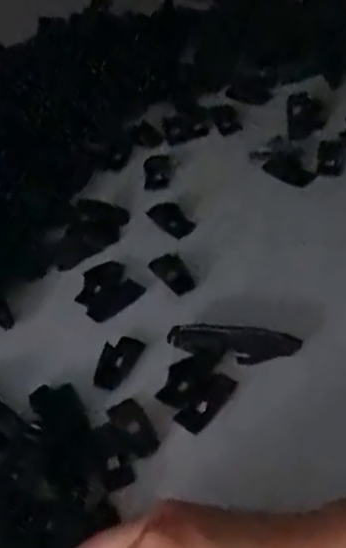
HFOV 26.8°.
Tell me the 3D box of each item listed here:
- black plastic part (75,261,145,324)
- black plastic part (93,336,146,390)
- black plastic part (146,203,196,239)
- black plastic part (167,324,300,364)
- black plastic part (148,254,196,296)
[{"bbox_3d":[-0.047,0.010,0.509,0.042,0.004,0.046,-34,48,-20],"label":"black plastic part"},{"bbox_3d":[-0.035,0.054,0.462,0.022,0.006,0.043,9,49,21],"label":"black plastic part"},{"bbox_3d":[-0.001,-0.042,0.551,0.023,0.004,0.043,-32,48,-18],"label":"black plastic part"},{"bbox_3d":[0.037,0.044,0.453,0.080,0.014,0.022,2,47,15],"label":"black plastic part"},{"bbox_3d":[0.001,-0.001,0.511,0.022,0.004,0.037,-32,47,-18],"label":"black plastic part"}]

